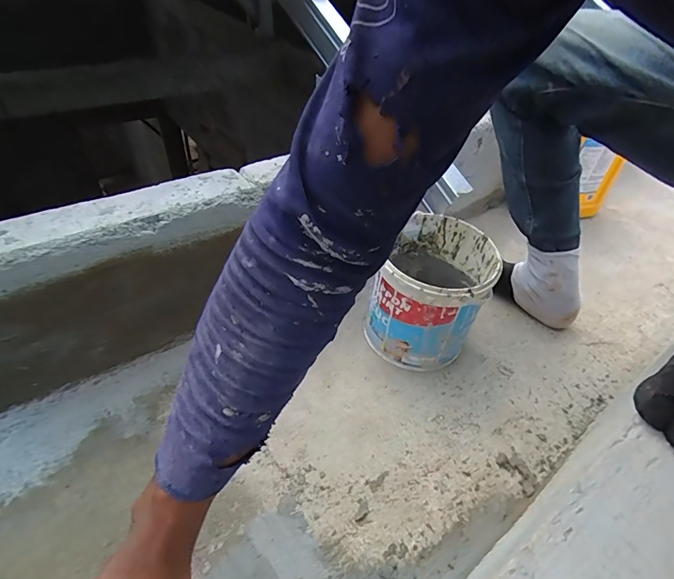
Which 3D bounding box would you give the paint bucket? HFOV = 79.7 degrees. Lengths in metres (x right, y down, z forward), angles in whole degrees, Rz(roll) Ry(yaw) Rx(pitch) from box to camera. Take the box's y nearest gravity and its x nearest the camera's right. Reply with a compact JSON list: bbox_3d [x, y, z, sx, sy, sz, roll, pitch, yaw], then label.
[{"bbox_3d":[0.149,0.012,0.669,0.173,0.190,0.177,7,43,1],"label":"paint bucket"}]

